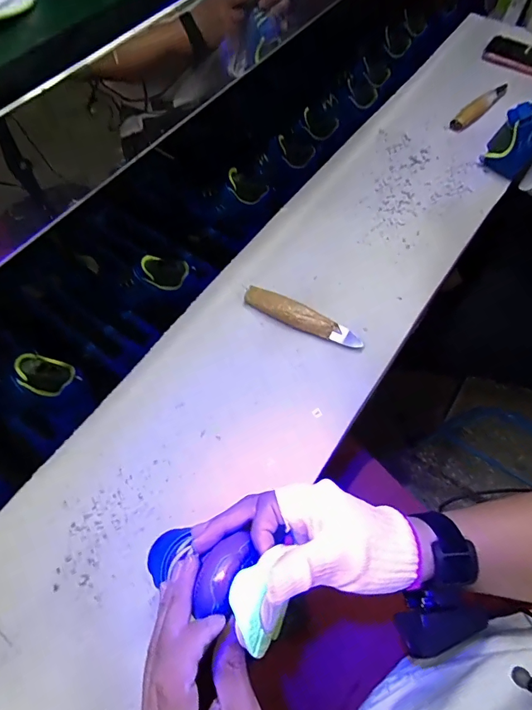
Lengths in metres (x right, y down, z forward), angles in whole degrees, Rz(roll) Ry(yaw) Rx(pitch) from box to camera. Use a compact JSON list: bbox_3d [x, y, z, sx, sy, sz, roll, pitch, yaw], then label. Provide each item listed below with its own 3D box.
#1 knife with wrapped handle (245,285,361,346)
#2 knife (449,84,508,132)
[{"bbox_3d":[0.046,-0.047,0.524,0.161,0.027,0.025,26,66,14],"label":"knife with wrapped handle"},{"bbox_3d":[0.393,-0.456,0.745,0.037,0.013,0.161,41,70,20],"label":"knife"}]

